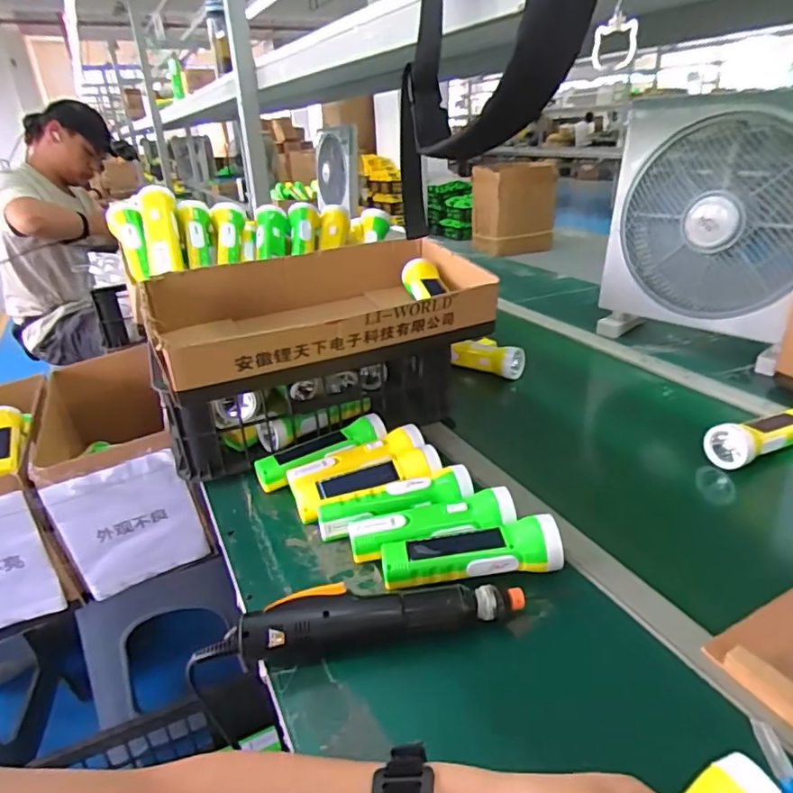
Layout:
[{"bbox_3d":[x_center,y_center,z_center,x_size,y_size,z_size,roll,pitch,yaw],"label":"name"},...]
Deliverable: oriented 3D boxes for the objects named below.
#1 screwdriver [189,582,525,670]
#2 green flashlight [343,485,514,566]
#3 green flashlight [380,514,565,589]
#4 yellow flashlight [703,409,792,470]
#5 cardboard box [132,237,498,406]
[{"bbox_3d":[-0.029,0.188,0.467,0.279,0.042,0.039,-7,26,-8],"label":"screwdriver"},{"bbox_3d":[0.036,0.131,0.564,0.166,0.041,0.051,-6,26,-5],"label":"green flashlight"},{"bbox_3d":[0.072,0.149,0.527,0.168,0.045,0.040,-5,26,-2],"label":"green flashlight"},{"bbox_3d":[0.478,0.047,0.716,0.182,0.044,0.055,-15,28,-23],"label":"yellow flashlight"},{"bbox_3d":[-0.092,-0.117,0.722,0.427,0.105,0.239,-15,28,-23],"label":"cardboard box"}]

